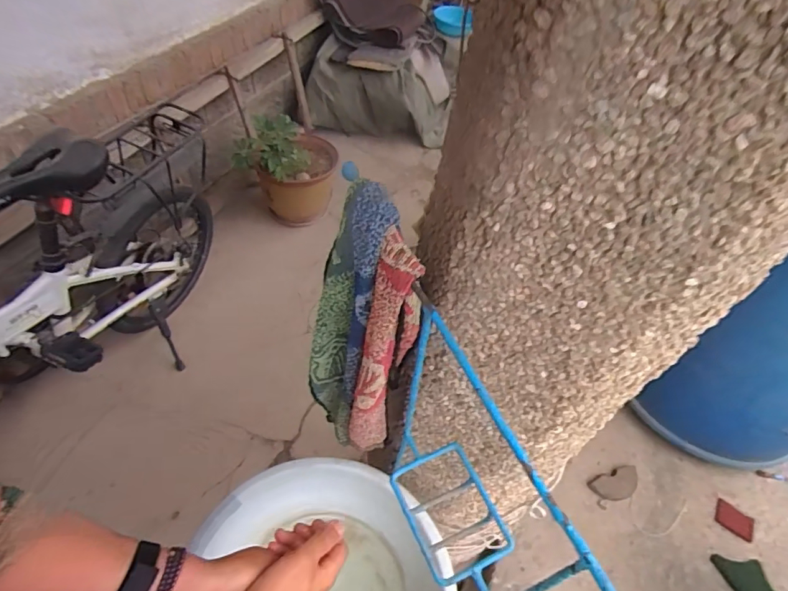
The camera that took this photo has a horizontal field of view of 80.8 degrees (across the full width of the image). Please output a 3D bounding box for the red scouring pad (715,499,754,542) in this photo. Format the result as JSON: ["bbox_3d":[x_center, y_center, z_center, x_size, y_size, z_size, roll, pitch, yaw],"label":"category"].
[{"bbox_3d":[0.825,0.544,1.119,0.084,0.012,0.068,31,54,17],"label":"red scouring pad"}]

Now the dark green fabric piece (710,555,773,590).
[{"bbox_3d":[0.786,0.628,1.027,0.083,0.015,0.120,-30,43,2],"label":"dark green fabric piece"}]

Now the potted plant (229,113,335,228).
[{"bbox_3d":[-0.404,-0.508,1.780,0.360,0.394,0.350,-3,52,-10],"label":"potted plant"}]

